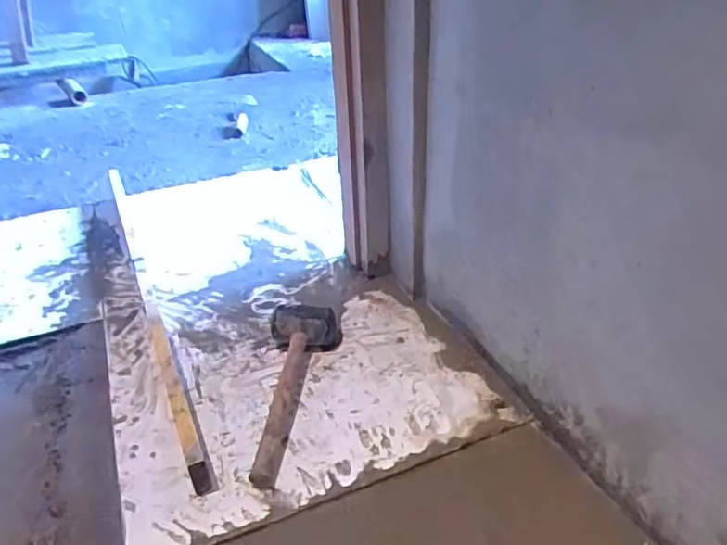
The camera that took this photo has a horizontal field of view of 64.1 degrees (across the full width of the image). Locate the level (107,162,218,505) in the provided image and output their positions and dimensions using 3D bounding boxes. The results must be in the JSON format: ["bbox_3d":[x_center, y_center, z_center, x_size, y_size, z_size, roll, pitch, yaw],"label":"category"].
[{"bbox_3d":[-0.376,0.020,0.995,0.026,0.071,0.886,-16,35,-20],"label":"level"}]

